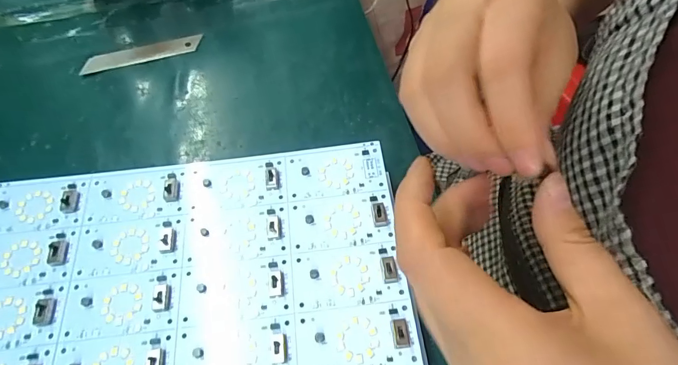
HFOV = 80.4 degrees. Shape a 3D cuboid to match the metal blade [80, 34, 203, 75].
[{"bbox_3d":[-0.166,-0.110,0.339,0.097,0.004,0.018,-16,63,-9],"label":"metal blade"}]

